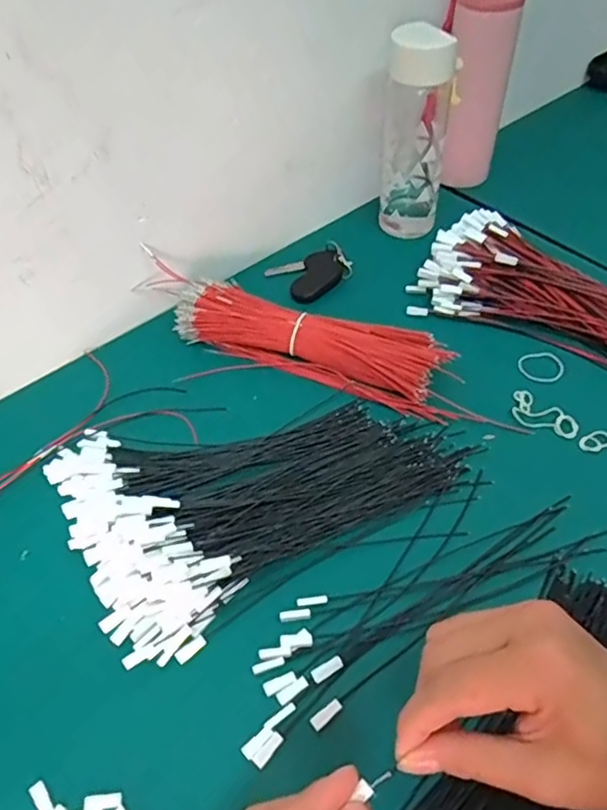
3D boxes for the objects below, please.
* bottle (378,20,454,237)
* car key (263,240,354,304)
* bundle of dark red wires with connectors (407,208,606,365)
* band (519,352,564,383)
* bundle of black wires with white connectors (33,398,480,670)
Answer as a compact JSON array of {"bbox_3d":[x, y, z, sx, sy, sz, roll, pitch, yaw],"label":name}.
[{"bbox_3d":[0.107,-0.264,0.604,0.063,0.197,0.072,-9,51,-5],"label":"bottle"},{"bbox_3d":[0.009,-0.136,0.611,0.071,0.020,0.062,-30,56,-20],"label":"car key"},{"bbox_3d":[0.251,-0.103,0.553,0.281,0.038,0.141,21,55,19],"label":"bundle of dark red wires with connectors"},{"bbox_3d":[0.205,-0.032,0.524,0.038,0.005,0.031,1,51,3],"label":"band"},{"bbox_3d":[-0.035,0.043,0.451,0.272,0.030,0.181,-26,54,-17],"label":"bundle of black wires with white connectors"}]

